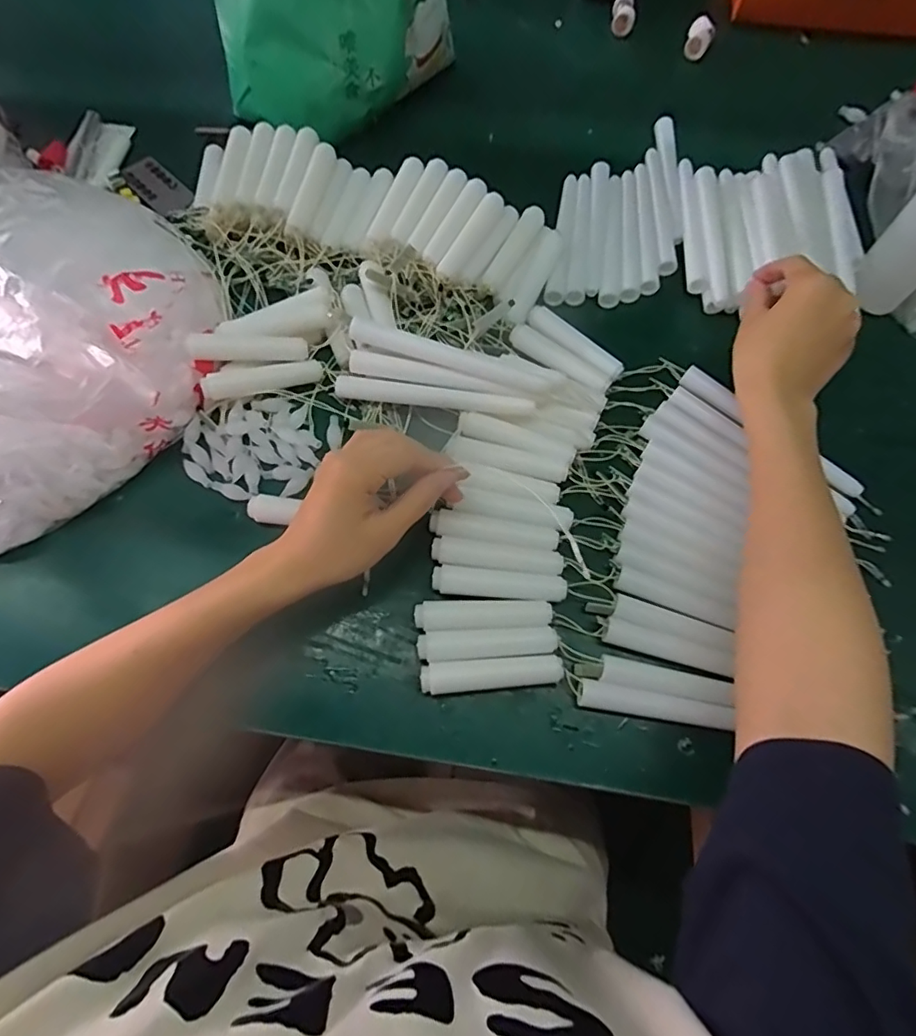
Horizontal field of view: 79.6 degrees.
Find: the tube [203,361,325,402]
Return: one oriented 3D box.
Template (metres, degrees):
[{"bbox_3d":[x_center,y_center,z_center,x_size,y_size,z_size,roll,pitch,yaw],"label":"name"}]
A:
[{"bbox_3d":[-0.152,-0.110,0.434,0.089,0.017,0.014,-16,73,-20],"label":"tube"}]

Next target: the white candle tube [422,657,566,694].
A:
[{"bbox_3d":[0.021,0.099,0.349,0.088,0.011,0.018,-3,69,-1],"label":"white candle tube"}]

